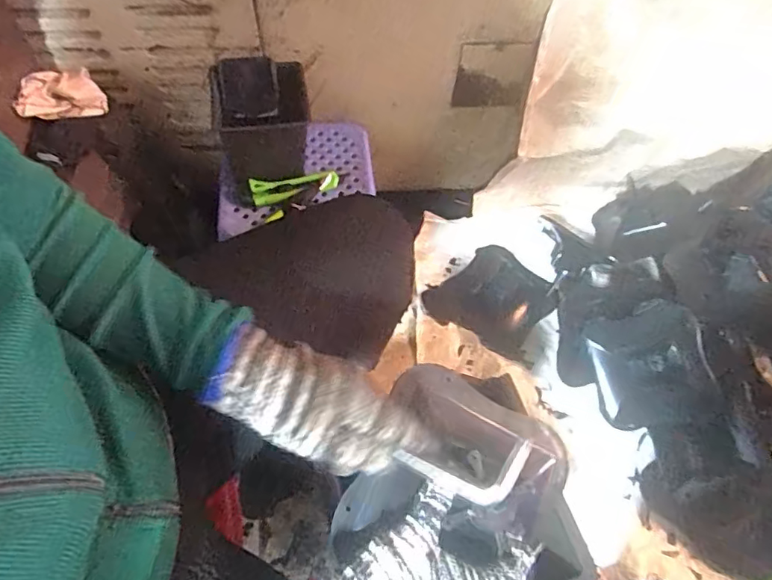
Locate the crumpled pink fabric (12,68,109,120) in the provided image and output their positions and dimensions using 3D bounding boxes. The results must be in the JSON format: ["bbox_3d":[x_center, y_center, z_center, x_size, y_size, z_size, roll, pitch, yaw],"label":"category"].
[{"bbox_3d":[-0.440,-0.263,0.717,0.112,0.058,0.024,-8,25,-5],"label":"crumpled pink fabric"}]

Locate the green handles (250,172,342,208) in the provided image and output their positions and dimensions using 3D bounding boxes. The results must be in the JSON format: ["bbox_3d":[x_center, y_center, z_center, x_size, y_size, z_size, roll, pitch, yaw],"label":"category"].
[{"bbox_3d":[-0.135,-0.151,0.781,0.127,0.023,0.034,-7,59,-7],"label":"green handles"}]

